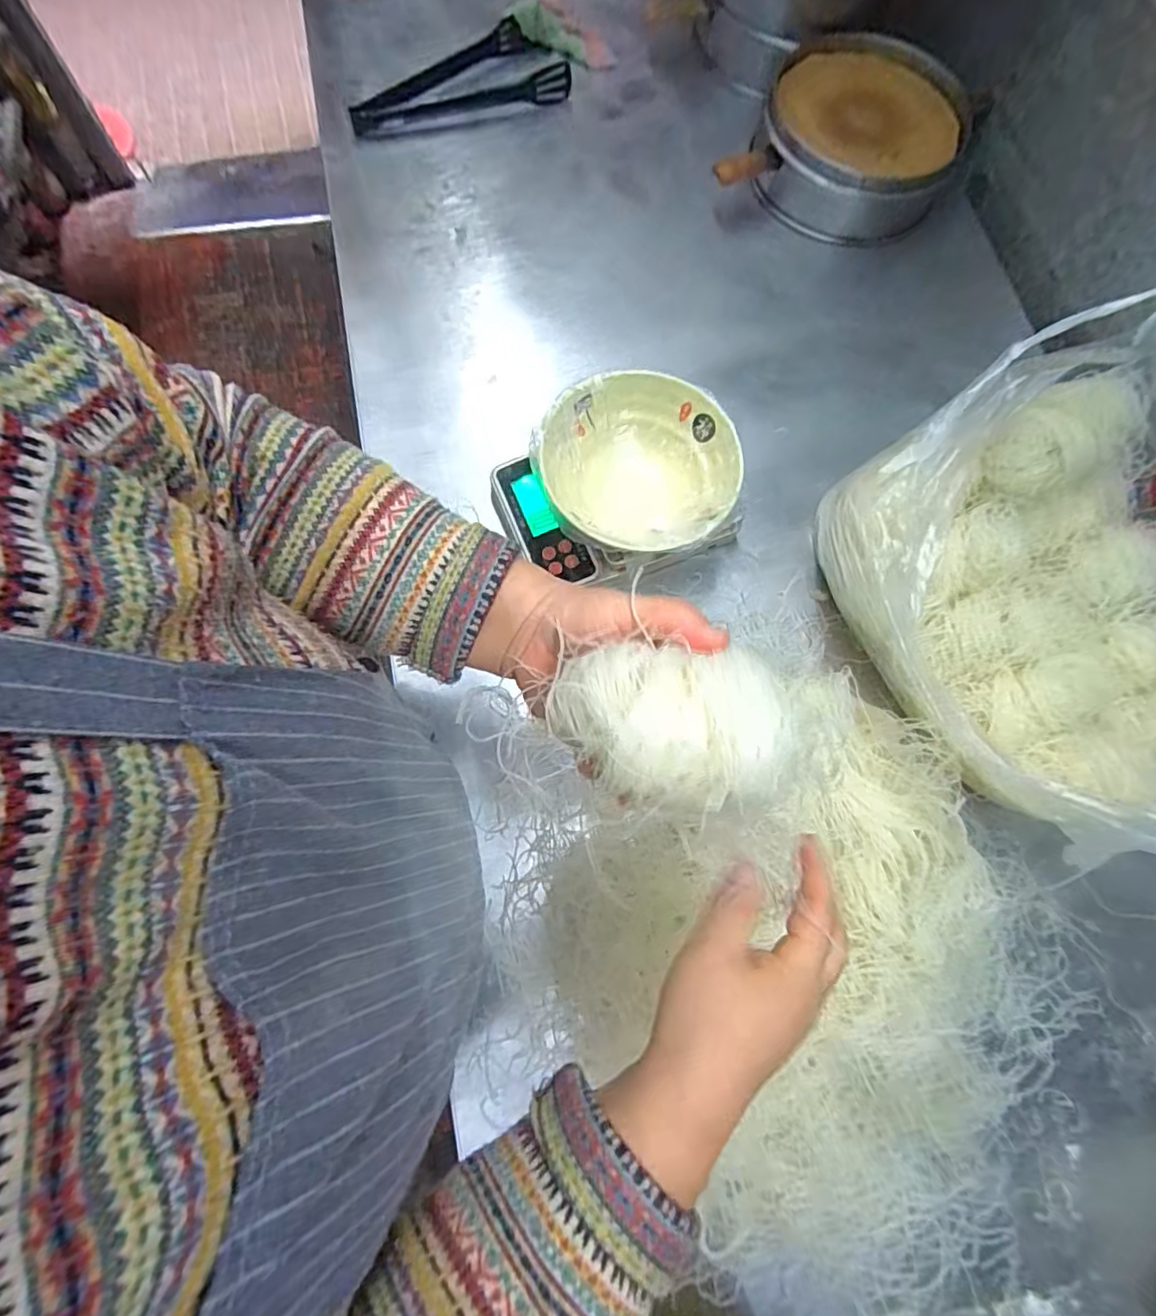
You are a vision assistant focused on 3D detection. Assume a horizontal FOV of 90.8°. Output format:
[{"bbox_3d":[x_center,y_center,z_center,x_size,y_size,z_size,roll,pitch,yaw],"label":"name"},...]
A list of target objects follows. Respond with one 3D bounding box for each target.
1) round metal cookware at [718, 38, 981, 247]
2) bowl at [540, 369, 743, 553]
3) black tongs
[{"bbox_3d":[0.328,-0.622,0.681,0.238,0.076,0.237,0,76,-1],"label":"round metal cookware"},{"bbox_3d":[0.055,-0.164,0.525,0.165,0.076,0.164,1,74,-3],"label":"bowl"},{"bbox_3d":[-0.151,-0.727,0.723,0.282,0.030,0.094,-17,77,-6],"label":"black tongs"}]

